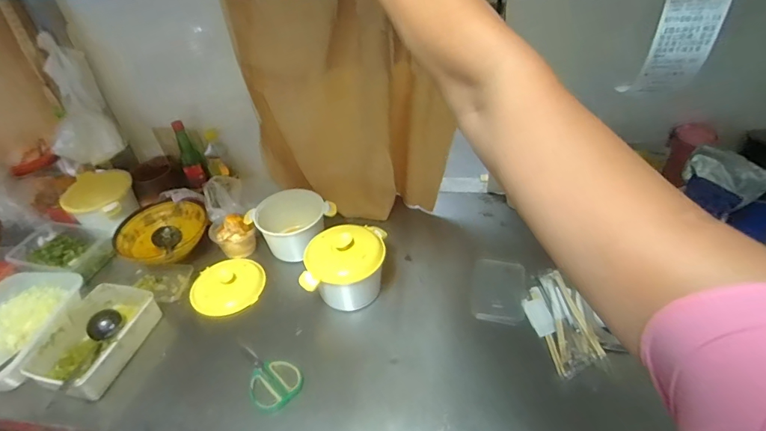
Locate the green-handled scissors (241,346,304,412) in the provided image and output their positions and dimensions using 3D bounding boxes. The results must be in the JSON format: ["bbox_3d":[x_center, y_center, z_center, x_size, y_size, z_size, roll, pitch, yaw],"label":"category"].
[{"bbox_3d":[-0.231,0.315,0.884,0.099,0.012,0.165,-25,44,-22],"label":"green-handled scissors"}]

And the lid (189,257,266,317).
[{"bbox_3d":[-0.379,0.173,1.065,0.173,0.035,0.156,-20,42,-17],"label":"lid"}]

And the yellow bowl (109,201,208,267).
[{"bbox_3d":[-0.582,0.055,1.172,0.236,0.072,0.226,-3,40,2],"label":"yellow bowl"}]

